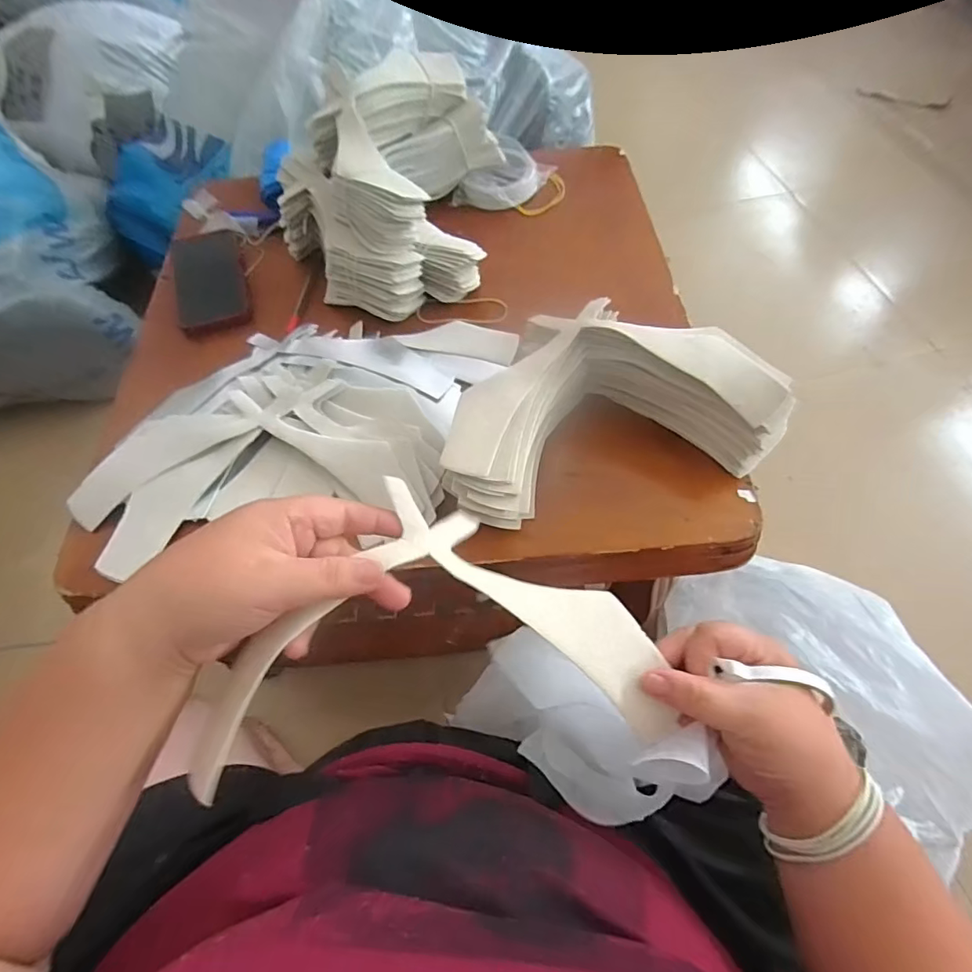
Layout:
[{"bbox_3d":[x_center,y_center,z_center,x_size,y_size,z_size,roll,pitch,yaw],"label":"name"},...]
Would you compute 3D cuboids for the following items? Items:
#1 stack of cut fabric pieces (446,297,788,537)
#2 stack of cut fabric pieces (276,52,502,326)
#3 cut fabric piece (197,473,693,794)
[{"bbox_3d":[0.098,-0.073,0.462,0.280,0.083,0.158,-13,62,-7],"label":"stack of cut fabric pieces"},{"bbox_3d":[-0.115,-0.352,0.594,0.235,0.134,0.313,6,61,4],"label":"stack of cut fabric pieces"},{"bbox_3d":[-0.015,0.079,0.298,0.250,0.049,0.146,5,60,-16],"label":"cut fabric piece"}]

